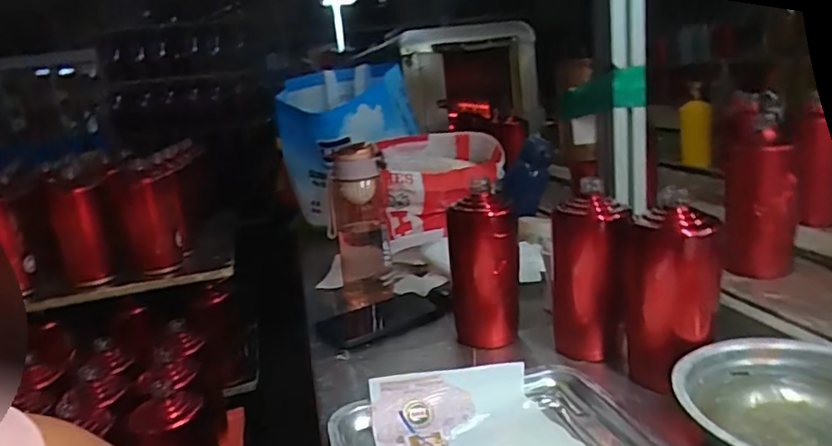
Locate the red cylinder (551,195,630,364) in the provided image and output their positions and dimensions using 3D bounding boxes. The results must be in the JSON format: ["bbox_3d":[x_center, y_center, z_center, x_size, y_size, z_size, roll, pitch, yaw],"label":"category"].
[{"bbox_3d":[0.188,0.056,0.627,0.069,0.160,0.058,-8,14,6],"label":"red cylinder"}]

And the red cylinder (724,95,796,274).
[{"bbox_3d":[0.466,-0.047,0.779,0.083,0.240,0.087,-1,16,29],"label":"red cylinder"}]

